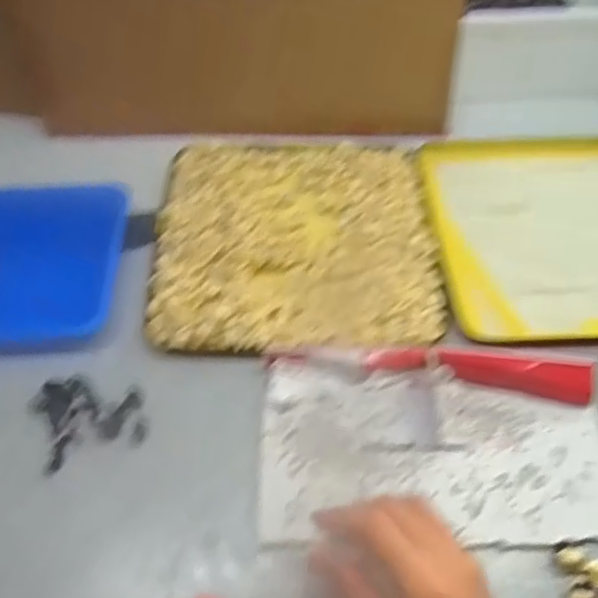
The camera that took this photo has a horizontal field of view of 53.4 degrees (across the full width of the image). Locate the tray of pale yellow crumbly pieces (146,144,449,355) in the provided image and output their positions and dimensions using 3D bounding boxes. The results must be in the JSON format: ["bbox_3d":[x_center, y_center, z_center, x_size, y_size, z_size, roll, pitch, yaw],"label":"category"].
[{"bbox_3d":[-0.002,-0.059,0.519,0.235,0.014,0.234,-1,54,-1],"label":"tray of pale yellow crumbly pieces"}]

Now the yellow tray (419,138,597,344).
[{"bbox_3d":[0.238,-0.064,0.538,0.236,0.025,0.233,-3,54,-3],"label":"yellow tray"}]

